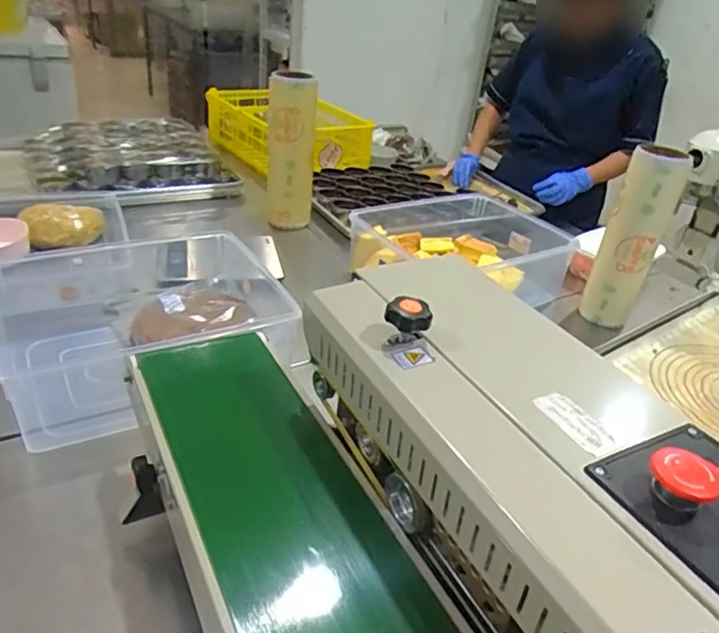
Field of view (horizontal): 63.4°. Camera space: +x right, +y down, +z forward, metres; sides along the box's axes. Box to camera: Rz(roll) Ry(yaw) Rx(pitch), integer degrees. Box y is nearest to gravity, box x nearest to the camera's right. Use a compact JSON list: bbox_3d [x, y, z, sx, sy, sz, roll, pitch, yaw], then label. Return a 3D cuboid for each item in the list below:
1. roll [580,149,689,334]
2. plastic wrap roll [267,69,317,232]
[{"bbox_3d":[0.484,-0.140,1.042,0.096,0.303,0.107,18,33,17],"label":"roll"},{"bbox_3d":[-0.145,-0.353,1.246,0.098,0.310,0.087,1,32,-10],"label":"plastic wrap roll"}]

